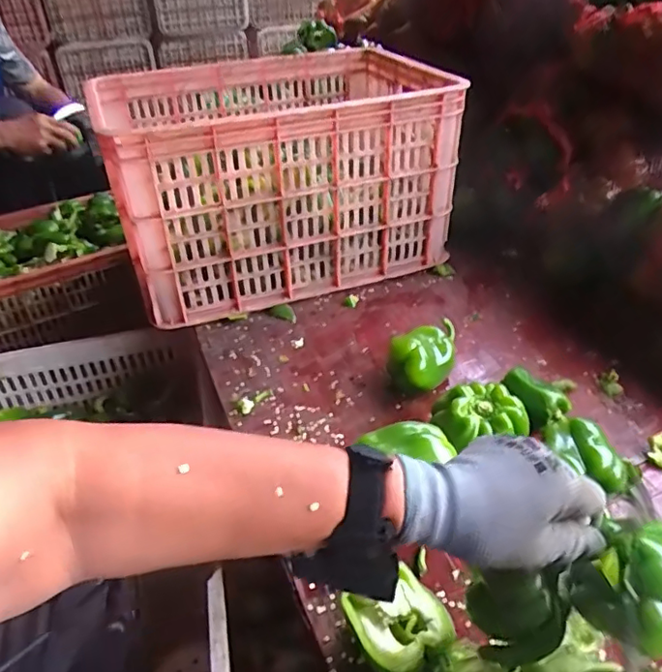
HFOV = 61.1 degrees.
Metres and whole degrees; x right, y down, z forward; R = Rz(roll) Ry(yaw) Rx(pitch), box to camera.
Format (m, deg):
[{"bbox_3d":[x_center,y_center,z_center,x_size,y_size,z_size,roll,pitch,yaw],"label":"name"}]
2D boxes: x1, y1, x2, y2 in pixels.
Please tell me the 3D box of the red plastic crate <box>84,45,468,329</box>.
[{"bbox_3d":[-0.090,-0.270,0.916,0.504,0.280,0.383,-18,40,-20],"label":"red plastic crate"}]

